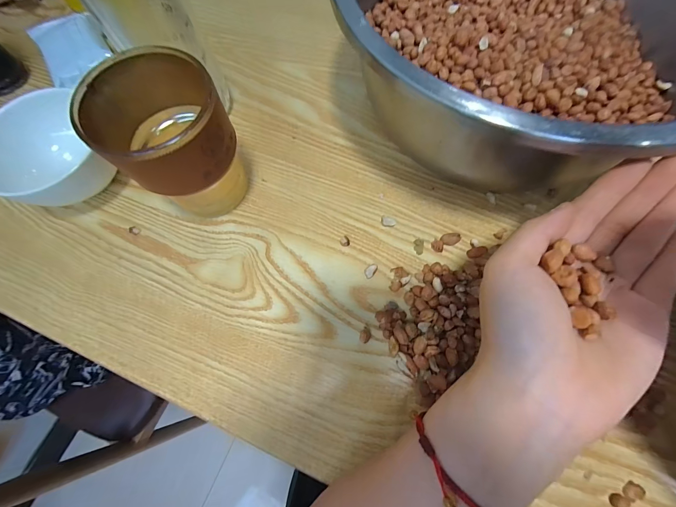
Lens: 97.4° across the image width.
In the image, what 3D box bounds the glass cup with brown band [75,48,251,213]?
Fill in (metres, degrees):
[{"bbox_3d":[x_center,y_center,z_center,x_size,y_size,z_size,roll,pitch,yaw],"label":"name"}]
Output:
[{"bbox_3d":[-0.119,-0.080,0.235,0.083,0.107,0.092,-24,71,-6],"label":"glass cup with brown band"}]

